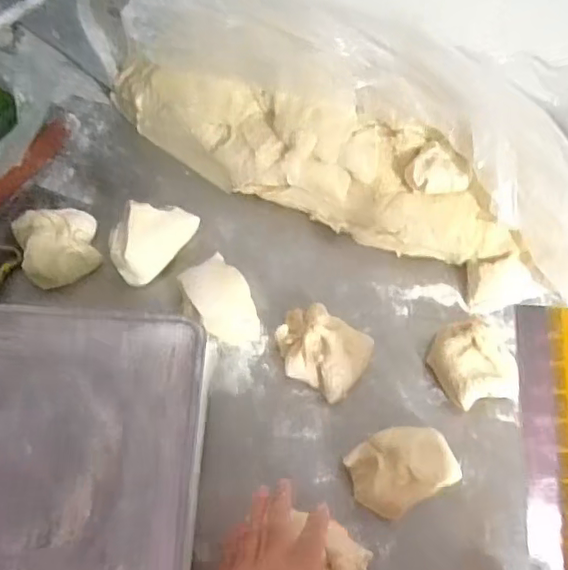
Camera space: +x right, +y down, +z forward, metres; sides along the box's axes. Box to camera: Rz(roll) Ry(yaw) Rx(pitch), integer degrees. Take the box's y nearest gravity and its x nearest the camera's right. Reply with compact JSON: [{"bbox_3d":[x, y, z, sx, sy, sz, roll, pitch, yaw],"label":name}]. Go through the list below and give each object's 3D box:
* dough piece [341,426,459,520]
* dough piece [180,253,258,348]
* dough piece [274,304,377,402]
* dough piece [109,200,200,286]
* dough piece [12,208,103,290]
[{"bbox_3d":[0.108,0.163,0.537,0.093,0.040,0.066,-24,65,-17],"label":"dough piece"},{"bbox_3d":[-0.064,0.017,0.610,0.060,0.032,0.094,-30,67,-19],"label":"dough piece"},{"bbox_3d":[0.036,0.060,0.592,0.097,0.038,0.077,36,64,15],"label":"dough piece"},{"bbox_3d":[-0.144,-0.052,0.638,0.058,0.045,0.101,32,63,13],"label":"dough piece"},{"bbox_3d":[-0.237,-0.039,0.622,0.078,0.049,0.076,2,60,-3],"label":"dough piece"}]

